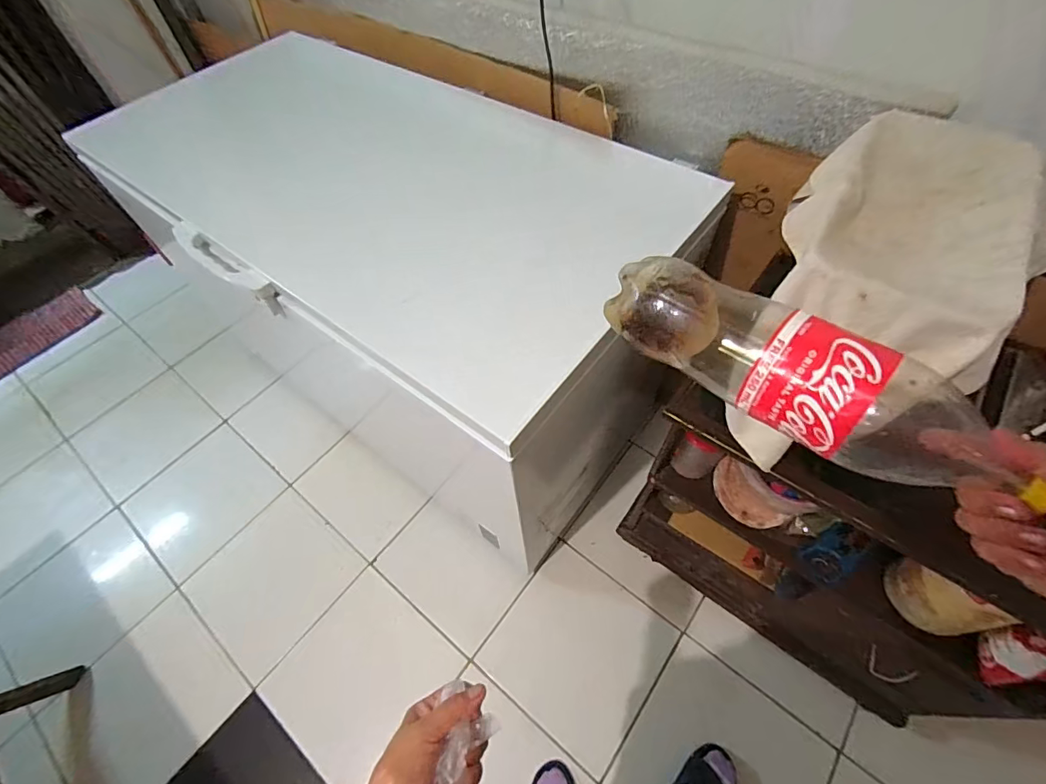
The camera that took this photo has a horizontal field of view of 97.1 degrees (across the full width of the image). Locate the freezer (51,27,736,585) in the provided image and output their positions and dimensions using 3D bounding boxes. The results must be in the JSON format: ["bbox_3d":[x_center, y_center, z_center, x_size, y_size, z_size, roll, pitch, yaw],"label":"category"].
[{"bbox_3d":[-0.297,-0.282,1.329,1.326,0.848,0.712,32,65,24],"label":"freezer"}]

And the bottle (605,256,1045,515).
[{"bbox_3d":[0.208,-0.026,0.393,0.296,0.100,0.103,34,65,23],"label":"bottle"}]

